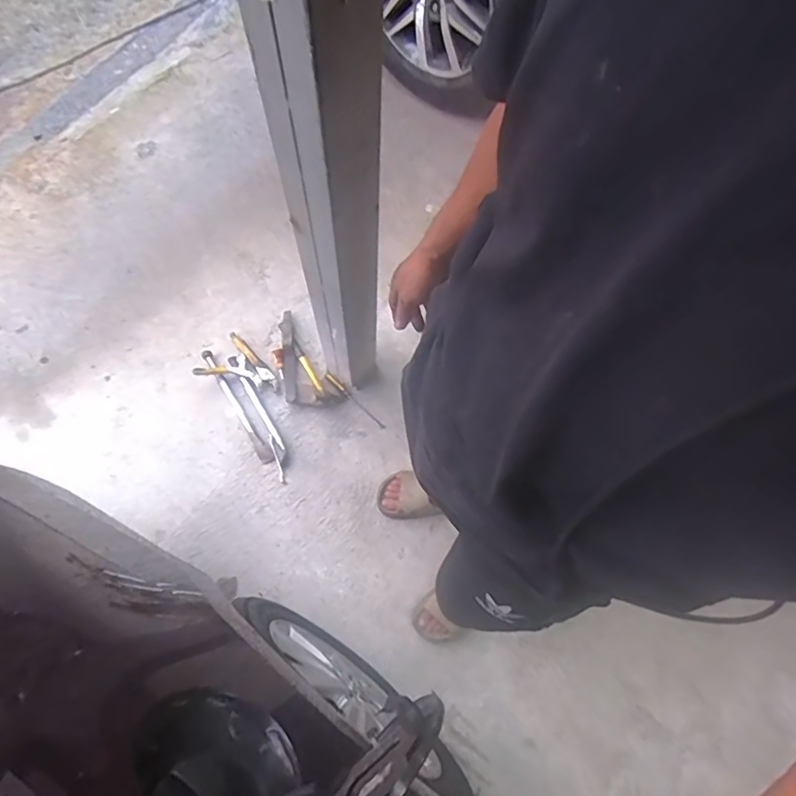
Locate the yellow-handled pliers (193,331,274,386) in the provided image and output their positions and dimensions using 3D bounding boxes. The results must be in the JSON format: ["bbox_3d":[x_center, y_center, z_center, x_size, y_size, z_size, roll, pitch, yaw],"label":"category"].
[{"bbox_3d":[-0.475,-0.079,1.530,0.161,0.024,0.178,-43,80,-13],"label":"yellow-handled pliers"}]

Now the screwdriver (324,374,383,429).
[{"bbox_3d":[-0.125,0.011,1.531,0.227,0.019,0.023,44,76,1],"label":"screwdriver"}]

